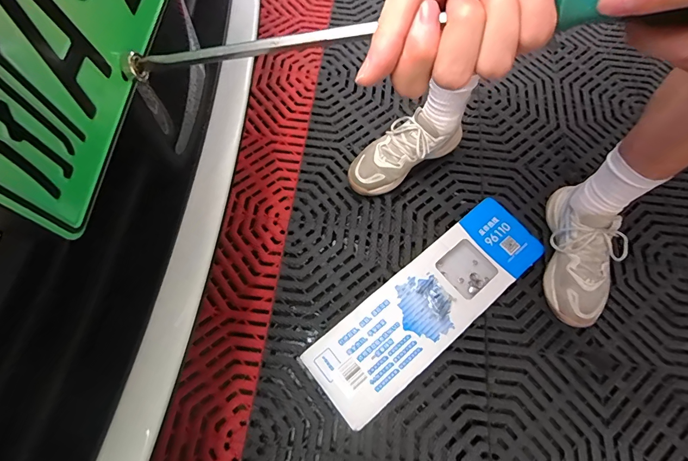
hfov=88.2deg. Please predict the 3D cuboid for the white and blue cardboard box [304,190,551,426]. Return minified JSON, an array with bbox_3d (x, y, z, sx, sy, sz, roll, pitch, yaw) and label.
[{"bbox_3d":[0.155,0.130,0.651,0.477,0.040,0.151,-38,73,-15],"label":"white and blue cardboard box"}]

